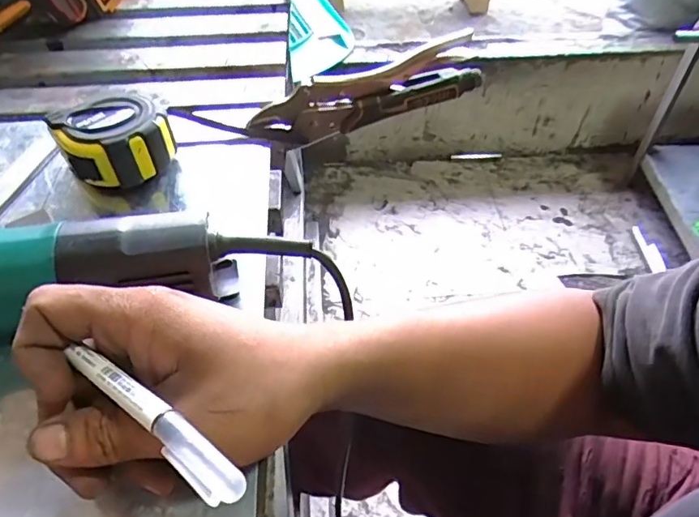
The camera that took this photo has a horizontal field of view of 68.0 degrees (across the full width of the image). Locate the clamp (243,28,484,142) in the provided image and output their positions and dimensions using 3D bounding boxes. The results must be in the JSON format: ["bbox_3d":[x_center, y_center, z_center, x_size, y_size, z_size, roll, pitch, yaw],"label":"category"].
[{"bbox_3d":[0.015,-0.142,0.463,0.204,0.056,0.025,-17,50,0],"label":"clamp"}]

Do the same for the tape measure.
[{"bbox_3d":[-0.188,-0.091,0.417,0.077,0.058,0.073,1,48,-1],"label":"tape measure"}]

